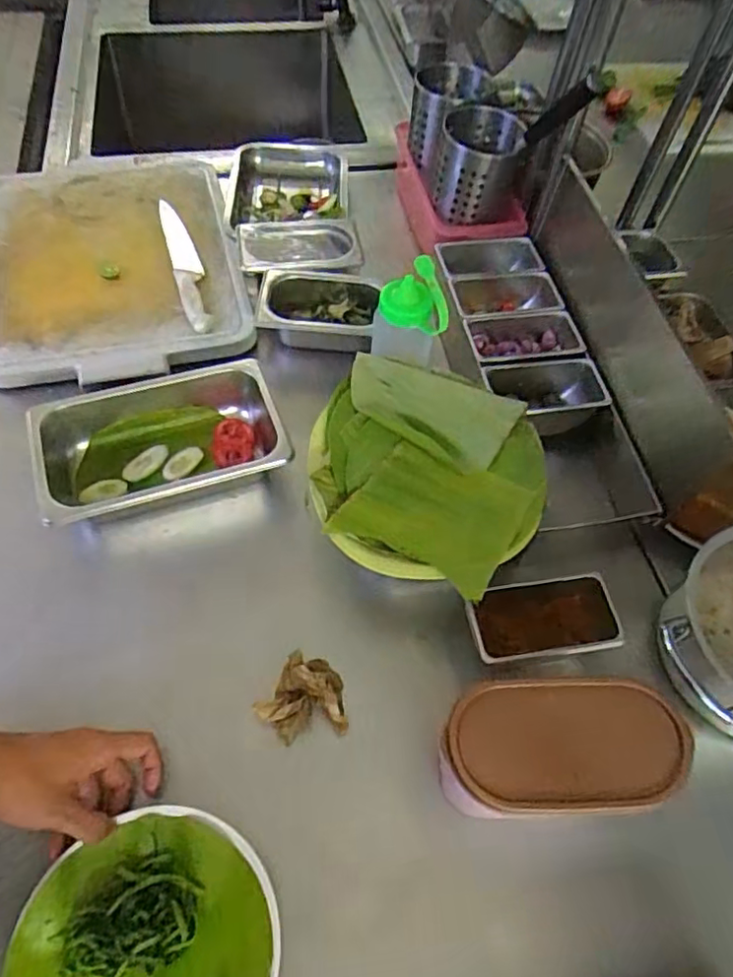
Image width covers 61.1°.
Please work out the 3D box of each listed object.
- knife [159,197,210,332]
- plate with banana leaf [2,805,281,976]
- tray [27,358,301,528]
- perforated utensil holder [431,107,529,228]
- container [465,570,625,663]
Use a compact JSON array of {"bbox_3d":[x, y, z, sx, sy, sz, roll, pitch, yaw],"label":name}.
[{"bbox_3d":[-0.255,-0.323,0.867,0.040,0.018,0.287,-13,60,-13],"label":"knife"},{"bbox_3d":[-0.164,0.353,0.464,0.195,0.016,0.184,-28,64,-21],"label":"plate with banana leaf"},{"bbox_3d":[-0.229,-0.042,0.712,0.262,0.081,0.164,-18,61,-14],"label":"tray"},{"bbox_3d":[0.154,-0.452,0.871,0.113,0.111,0.114,2,58,-4],"label":"perforated utensil holder"},{"bbox_3d":[0.164,0.128,0.598,0.142,0.056,0.071,-5,59,-8],"label":"container"}]

